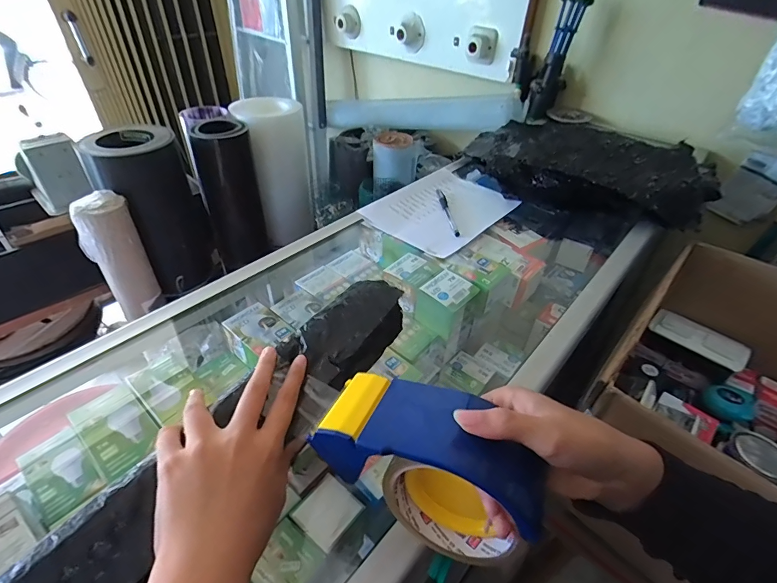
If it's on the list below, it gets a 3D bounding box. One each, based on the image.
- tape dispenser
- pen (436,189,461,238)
[{"bbox_3d":[0.026,0.104,0.261,0.132,0.095,0.066,14,42,13],"label":"tape dispenser"},{"bbox_3d":[0.099,-0.138,0.683,0.011,0.010,0.154,-2,40,-6],"label":"pen"}]

